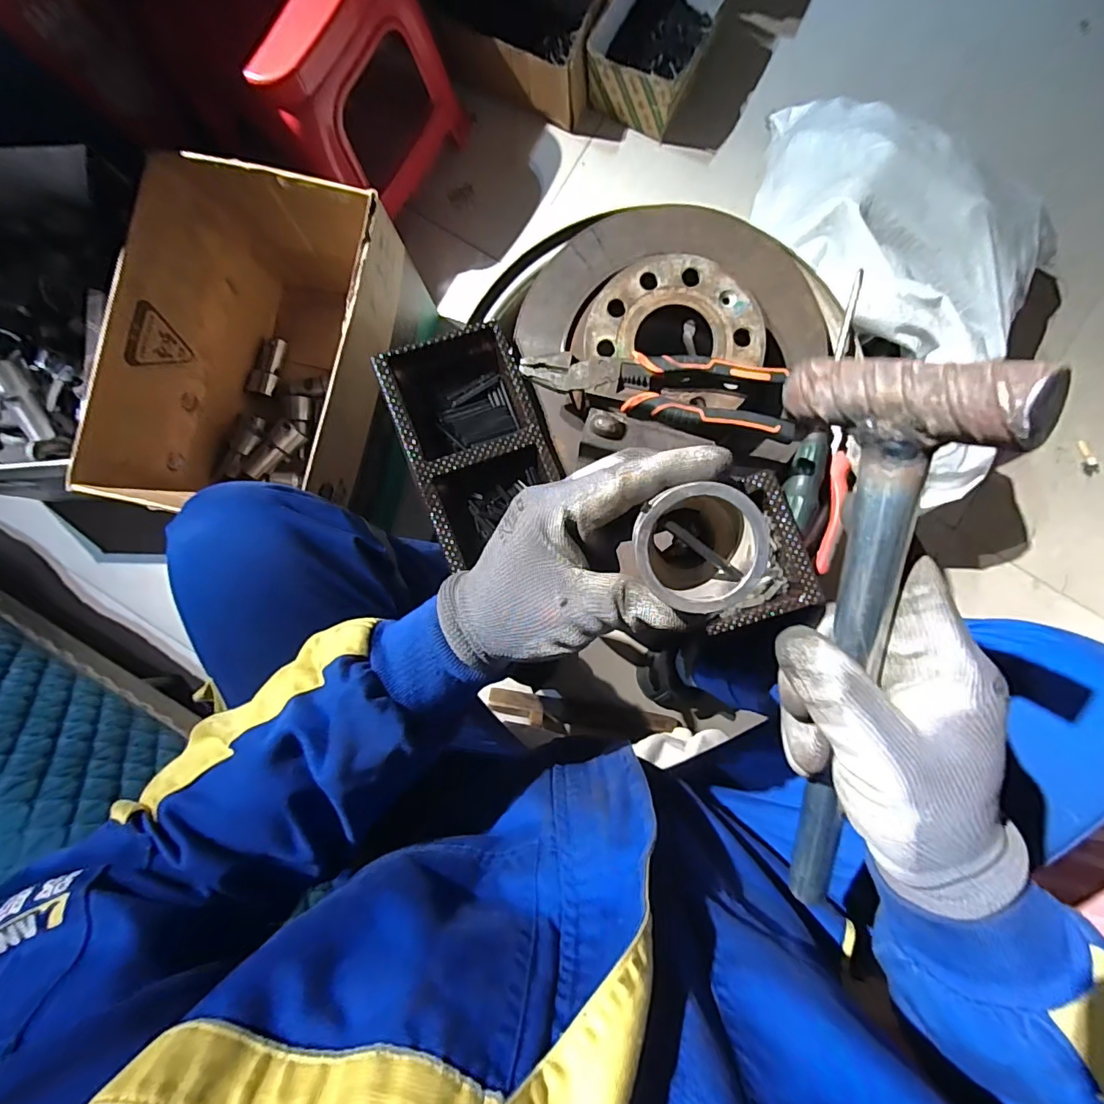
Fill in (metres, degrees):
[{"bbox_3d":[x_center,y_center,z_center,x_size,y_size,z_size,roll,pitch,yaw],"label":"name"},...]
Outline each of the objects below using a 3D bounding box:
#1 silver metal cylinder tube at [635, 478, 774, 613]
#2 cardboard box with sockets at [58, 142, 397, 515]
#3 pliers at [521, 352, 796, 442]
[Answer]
[{"bbox_3d":[0.057,-0.001,0.207,0.047,0.035,0.046,0,89,3],"label":"silver metal cylinder tube"},{"bbox_3d":[-0.343,-0.223,0.666,0.263,0.248,0.387,17,90,3],"label":"cardboard box with sockets"},{"bbox_3d":[0.084,-0.135,0.415,0.212,0.023,0.053,13,89,3],"label":"pliers"}]

